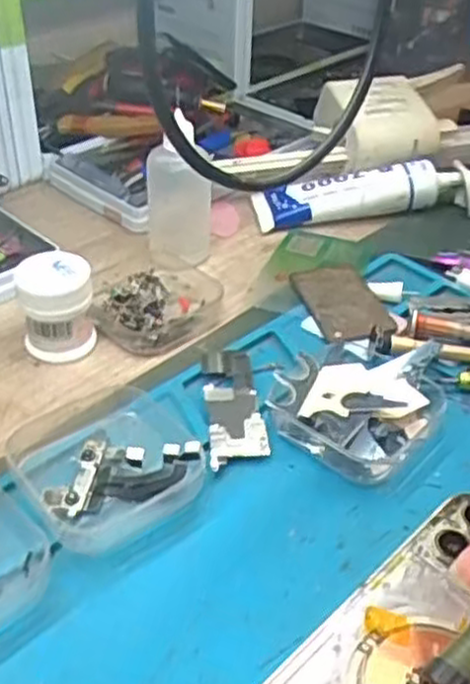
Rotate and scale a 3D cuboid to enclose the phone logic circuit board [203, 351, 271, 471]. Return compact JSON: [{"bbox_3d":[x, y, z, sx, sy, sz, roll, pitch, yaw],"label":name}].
[{"bbox_3d":[-0.001,0.027,0.335,0.024,0.004,0.069,-1,39,-7],"label":"phone logic circuit board"}]

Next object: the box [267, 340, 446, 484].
[{"bbox_3d":[0.054,0.022,0.330,0.063,0.020,0.073,26,43,25],"label":"box"}]

